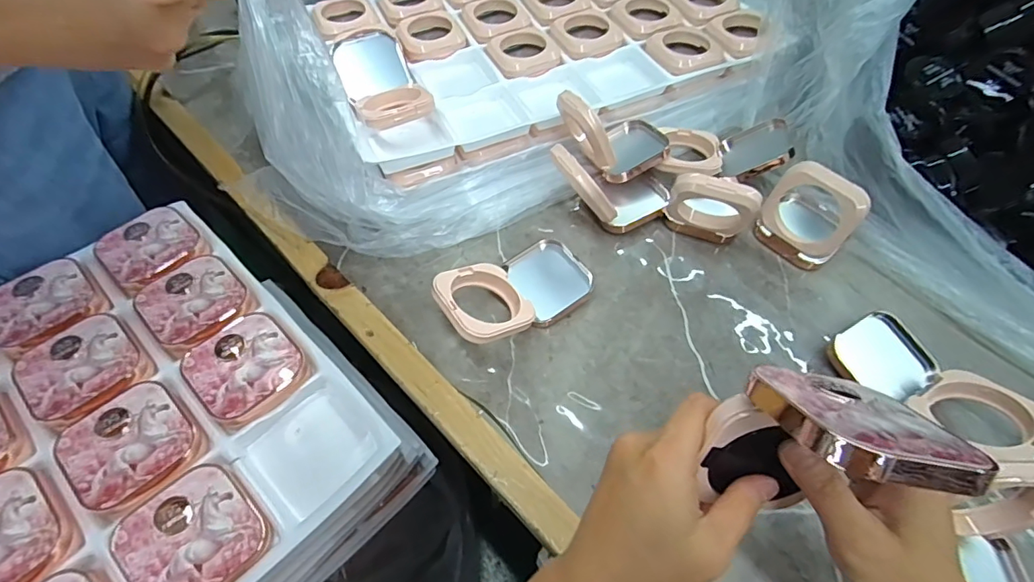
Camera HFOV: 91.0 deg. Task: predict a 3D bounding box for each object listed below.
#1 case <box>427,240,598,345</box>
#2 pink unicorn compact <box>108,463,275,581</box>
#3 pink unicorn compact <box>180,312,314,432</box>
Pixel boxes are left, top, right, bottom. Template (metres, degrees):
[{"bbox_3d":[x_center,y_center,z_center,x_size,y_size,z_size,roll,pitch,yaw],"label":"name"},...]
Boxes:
[{"bbox_3d":[-0.001,-0.004,0.460,0.141,0.055,0.074,-32,63,-19],"label":"case"},{"bbox_3d":[-0.215,0.164,0.338,0.076,0.023,0.075,-40,66,-22],"label":"pink unicorn compact"},{"bbox_3d":[-0.216,0.060,0.405,0.078,0.019,0.076,-40,66,-23],"label":"pink unicorn compact"}]

